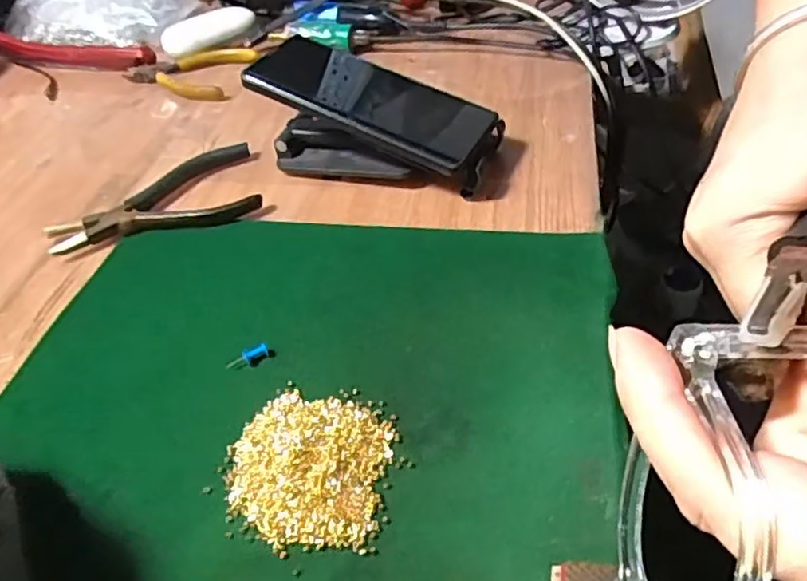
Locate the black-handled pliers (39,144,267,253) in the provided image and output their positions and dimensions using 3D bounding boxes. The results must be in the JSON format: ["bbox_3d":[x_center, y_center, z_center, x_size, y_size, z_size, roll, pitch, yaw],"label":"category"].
[{"bbox_3d":[-0.168,-0.059,0.430,0.138,0.015,0.074,-20,46,-13],"label":"black-handled pliers"}]

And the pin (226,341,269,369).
[{"bbox_3d":[-0.081,0.035,0.328,0.023,0.008,0.007,-25,48,-18],"label":"pin"}]

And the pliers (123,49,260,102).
[{"bbox_3d":[-0.203,-0.204,0.578,0.113,0.012,0.083,6,46,12],"label":"pliers"}]

